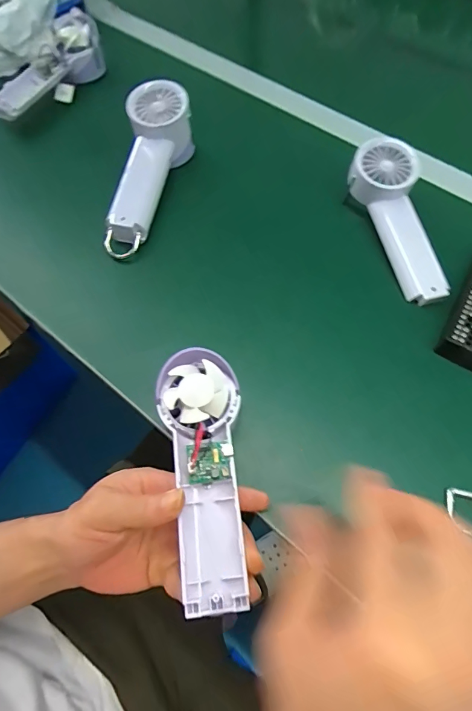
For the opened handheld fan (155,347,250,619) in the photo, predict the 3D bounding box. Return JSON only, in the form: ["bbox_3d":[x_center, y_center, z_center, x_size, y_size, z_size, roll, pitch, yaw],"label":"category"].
[{"bbox_3d":[-0.022,0.082,0.287,0.057,0.024,0.171,-6,72,-2],"label":"opened handheld fan"}]

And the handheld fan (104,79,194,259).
[{"bbox_3d":[-0.094,-0.190,0.411,0.060,0.073,0.184,13,65,8],"label":"handheld fan"}]

